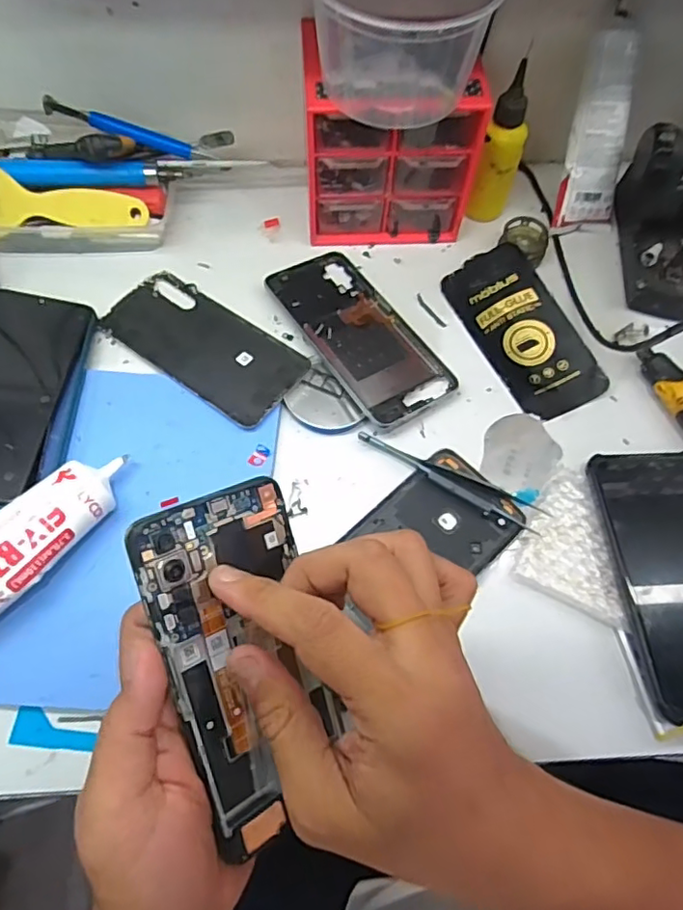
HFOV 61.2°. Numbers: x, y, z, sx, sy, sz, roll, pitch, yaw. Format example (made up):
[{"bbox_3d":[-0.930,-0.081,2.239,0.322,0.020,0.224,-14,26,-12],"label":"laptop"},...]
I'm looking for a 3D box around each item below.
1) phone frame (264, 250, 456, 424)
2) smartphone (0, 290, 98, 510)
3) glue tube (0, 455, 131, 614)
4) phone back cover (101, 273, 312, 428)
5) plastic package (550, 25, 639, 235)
[{"bbox_3d":[0.012,-0.094,0.436,0.073,0.013,0.162,-30,69,-14],"label":"phone frame"},{"bbox_3d":[-0.225,-0.042,0.394,0.085,0.011,0.162,6,63,-8],"label":"smartphone"},{"bbox_3d":[-0.188,0.060,0.334,0.042,0.046,0.151,42,71,16],"label":"glue tube"},{"bbox_3d":[-0.101,-0.083,0.425,0.152,0.010,0.070,36,70,14],"label":"phone back cover"},{"bbox_3d":[0.201,-0.248,0.452,0.044,0.136,0.020,-2,33,-2],"label":"plastic package"}]

